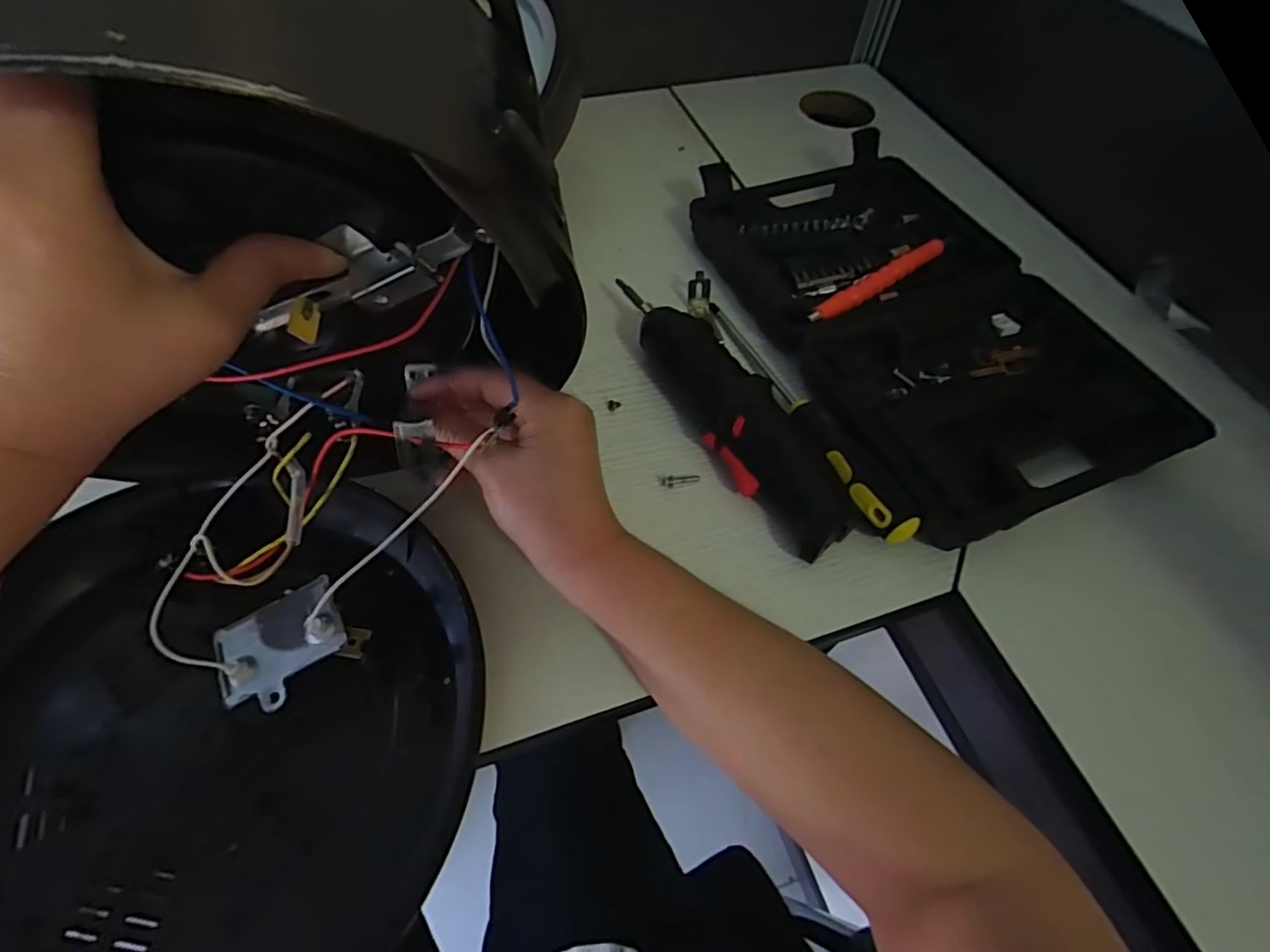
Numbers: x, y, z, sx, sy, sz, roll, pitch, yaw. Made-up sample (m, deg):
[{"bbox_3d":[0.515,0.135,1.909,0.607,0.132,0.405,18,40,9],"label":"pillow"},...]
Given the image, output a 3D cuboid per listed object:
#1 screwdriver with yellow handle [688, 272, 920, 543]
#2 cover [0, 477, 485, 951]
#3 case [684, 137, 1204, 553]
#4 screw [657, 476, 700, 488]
[{"bbox_3d":[0.099,-0.056,0.388,0.026,0.019,0.236,-19,60,-15],"label":"screwdriver with yellow handle"},{"bbox_3d":[-0.201,0.114,0.260,0.242,0.049,0.247,11,57,4],"label":"cover"},{"bbox_3d":[0.195,-0.126,0.437,0.239,0.038,0.354,-19,60,-14],"label":"case"},{"bbox_3d":[0.027,0.003,0.365,0.026,0.004,0.010,2,57,-2],"label":"screw"}]

